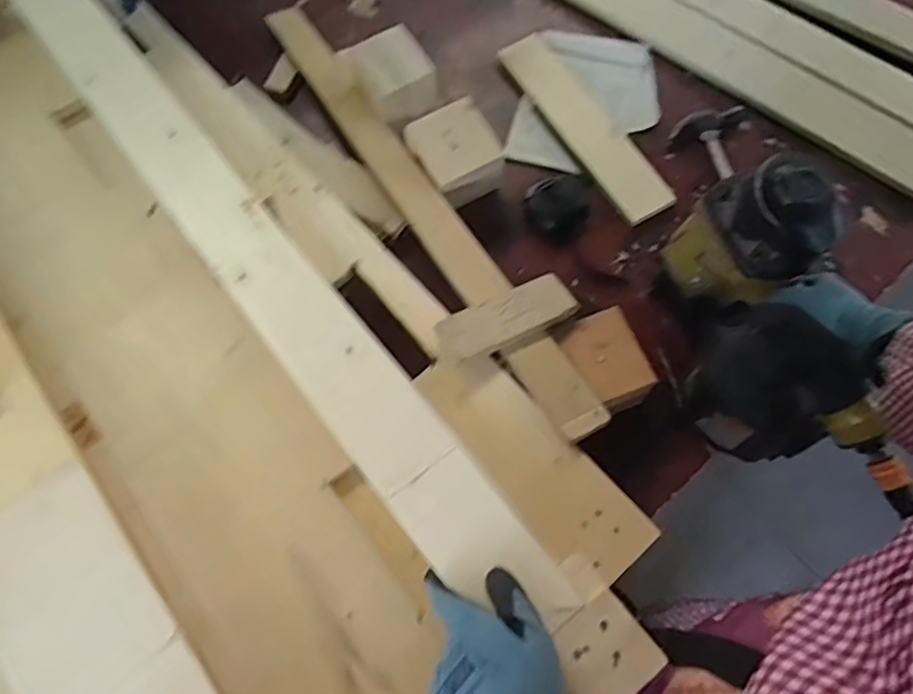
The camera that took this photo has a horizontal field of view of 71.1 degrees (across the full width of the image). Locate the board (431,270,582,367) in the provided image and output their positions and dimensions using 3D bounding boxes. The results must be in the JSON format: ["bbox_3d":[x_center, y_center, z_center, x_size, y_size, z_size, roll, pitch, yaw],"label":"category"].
[{"bbox_3d":[0.051,-0.029,0.656,0.143,0.020,0.054,-25,69,-10],"label":"board"}]

